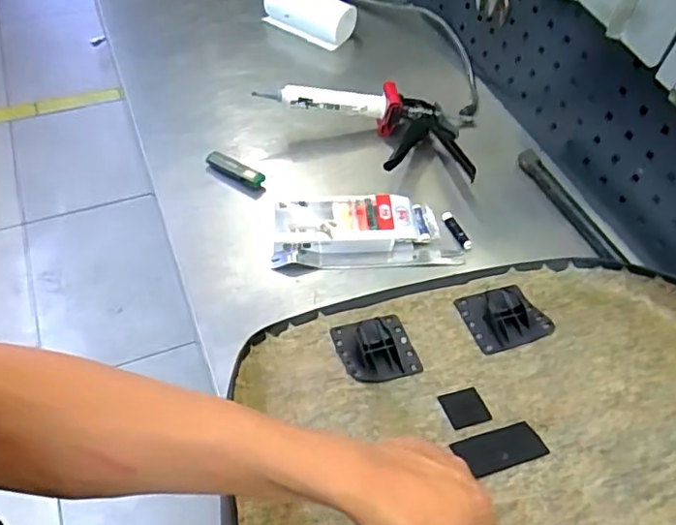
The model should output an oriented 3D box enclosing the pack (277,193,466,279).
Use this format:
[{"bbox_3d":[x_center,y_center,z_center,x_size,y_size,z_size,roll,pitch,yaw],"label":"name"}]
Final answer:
[{"bbox_3d":[0.035,-0.042,0.719,0.232,0.032,0.095,-3,54,-6],"label":"pack"}]

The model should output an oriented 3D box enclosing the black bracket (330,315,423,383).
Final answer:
[{"bbox_3d":[0.041,0.091,0.619,0.079,0.022,0.079,-12,55,-12],"label":"black bracket"}]

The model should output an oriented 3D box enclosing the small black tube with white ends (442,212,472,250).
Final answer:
[{"bbox_3d":[0.150,-0.041,0.738,0.013,0.010,0.057,-16,56,-15],"label":"small black tube with white ends"}]

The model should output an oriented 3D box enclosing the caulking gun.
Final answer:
[{"bbox_3d":[0.046,-0.176,0.799,0.302,0.068,0.166,-3,54,-6],"label":"caulking gun"}]

